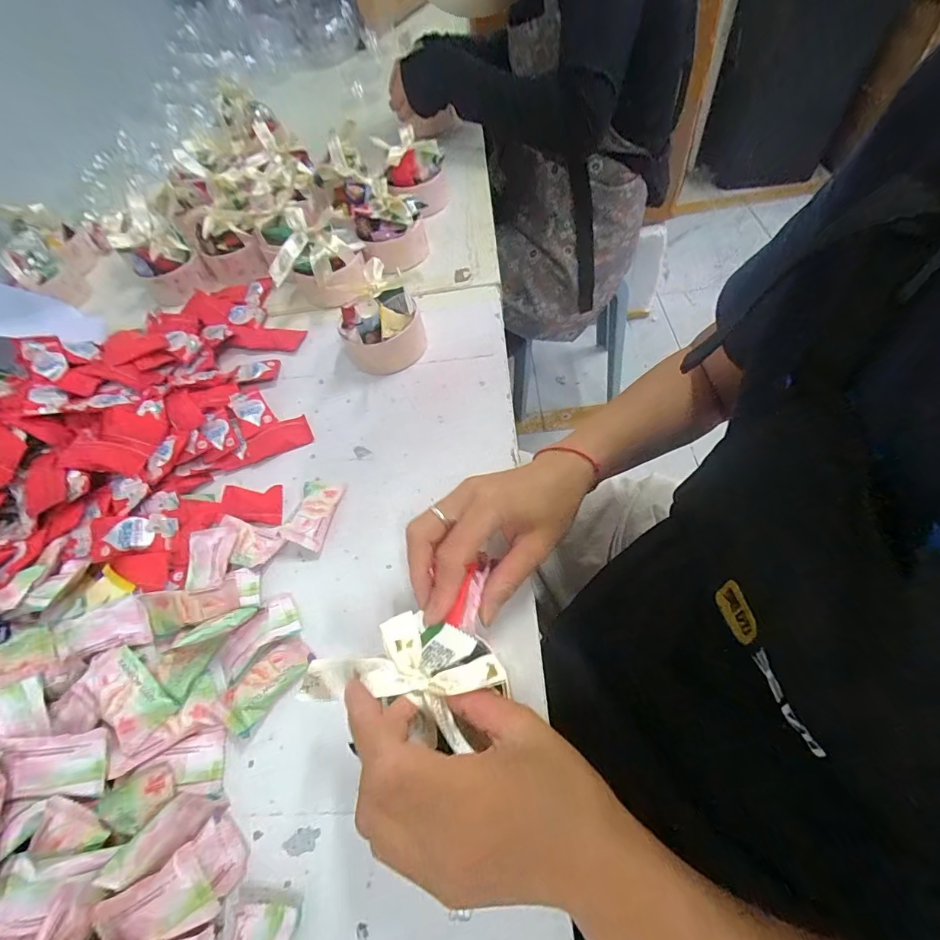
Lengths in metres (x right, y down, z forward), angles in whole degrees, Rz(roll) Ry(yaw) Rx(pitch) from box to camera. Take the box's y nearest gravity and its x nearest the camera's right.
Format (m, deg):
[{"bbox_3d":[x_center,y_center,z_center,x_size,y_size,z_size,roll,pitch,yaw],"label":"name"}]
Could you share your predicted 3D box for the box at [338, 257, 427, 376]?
[{"bbox_3d":[-0.085,-0.145,0.438,0.080,0.087,0.077,-33,59,-13],"label":"box"}]

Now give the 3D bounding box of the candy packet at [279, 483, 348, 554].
[{"bbox_3d":[-0.132,0.034,0.374,0.035,0.020,0.064,3,58,12],"label":"candy packet"}]

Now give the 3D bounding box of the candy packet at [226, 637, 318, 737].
[{"bbox_3d":[-0.139,0.143,0.305,0.033,0.009,0.063,30,67,26],"label":"candy packet"}]

